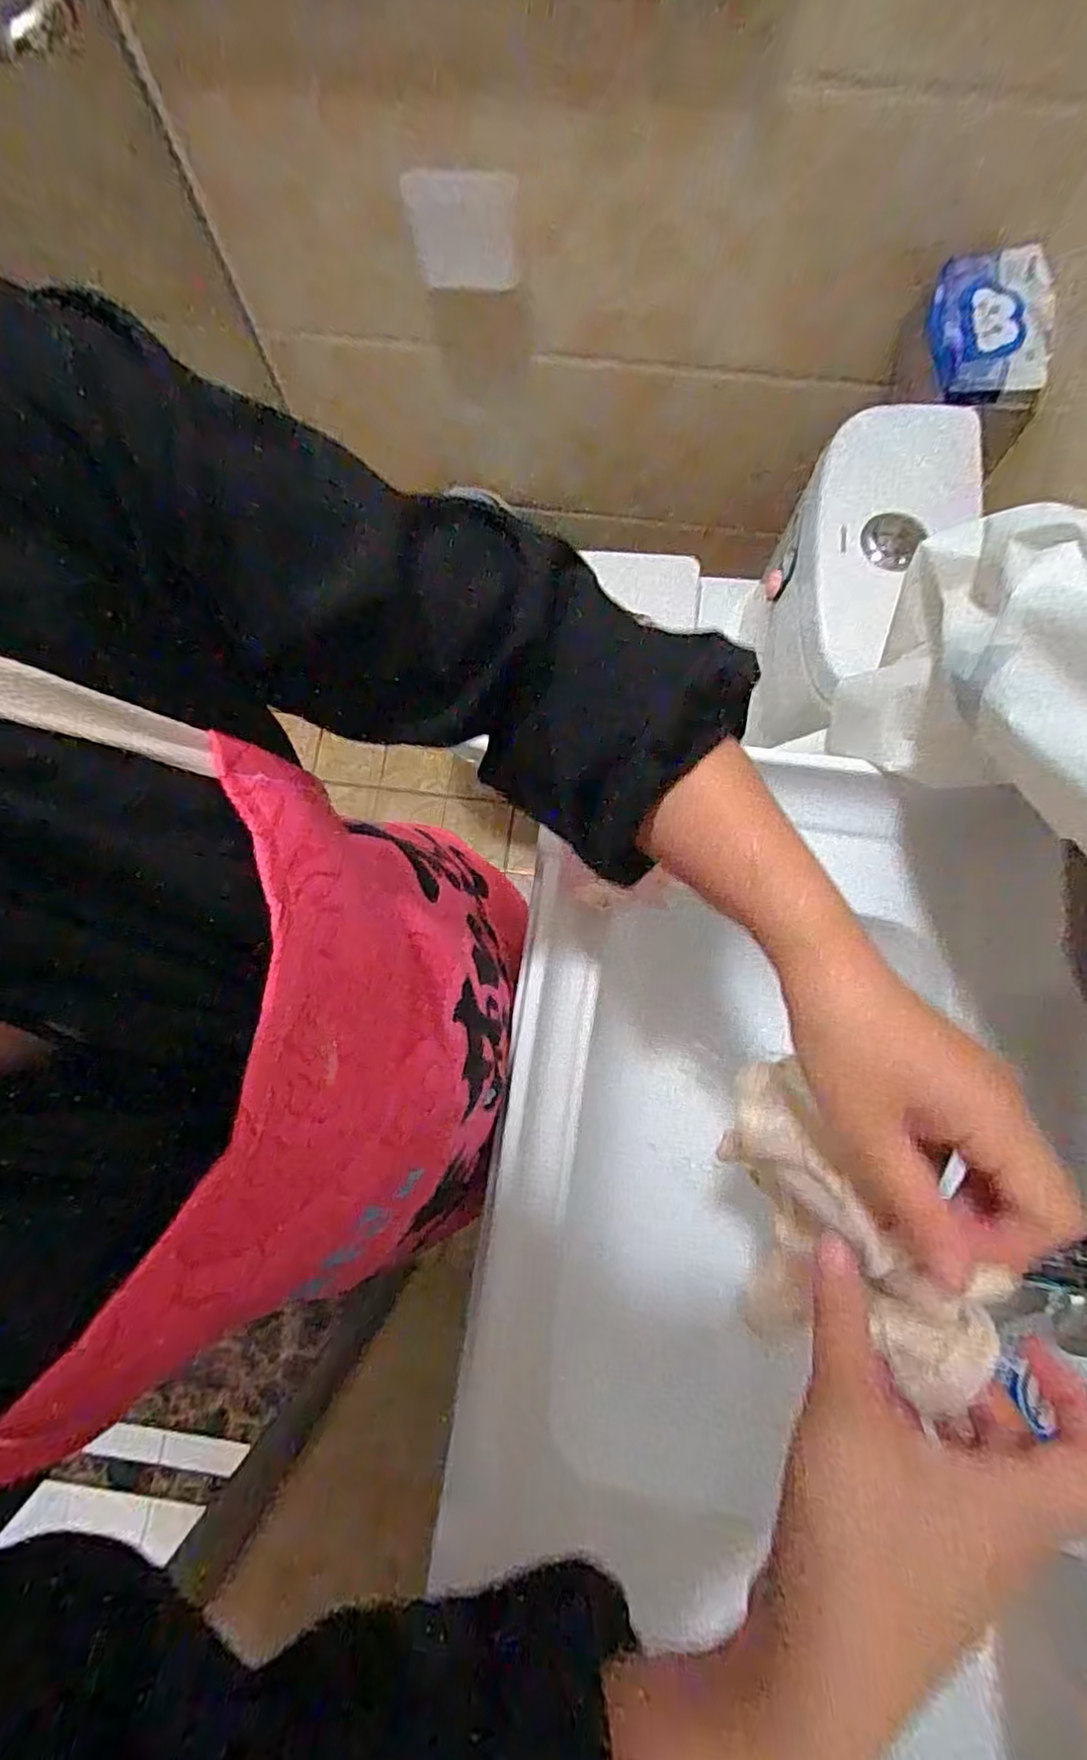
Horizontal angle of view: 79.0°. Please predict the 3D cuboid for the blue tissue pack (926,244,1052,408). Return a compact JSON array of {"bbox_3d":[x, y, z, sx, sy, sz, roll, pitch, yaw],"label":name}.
[{"bbox_3d":[0.486,-0.602,0.719,0.107,0.047,0.181,5,78,3],"label":"blue tissue pack"}]

